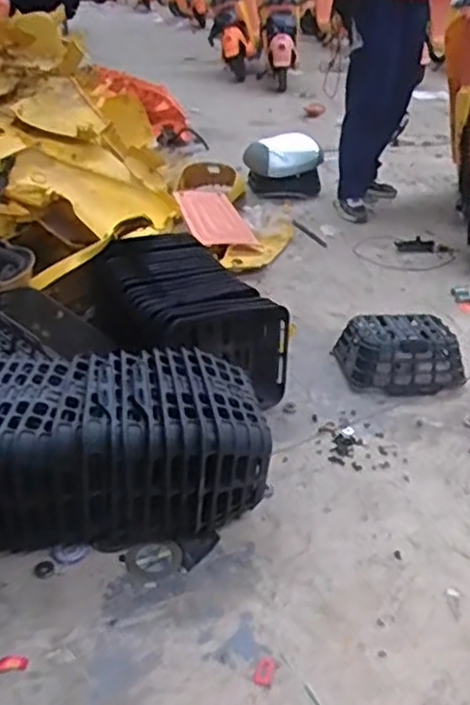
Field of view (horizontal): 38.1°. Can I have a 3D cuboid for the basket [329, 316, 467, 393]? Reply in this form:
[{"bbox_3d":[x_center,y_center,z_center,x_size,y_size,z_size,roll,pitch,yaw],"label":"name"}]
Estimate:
[{"bbox_3d":[0.436,0.001,1.827,0.306,0.122,0.230,-6,32,-12],"label":"basket"}]

